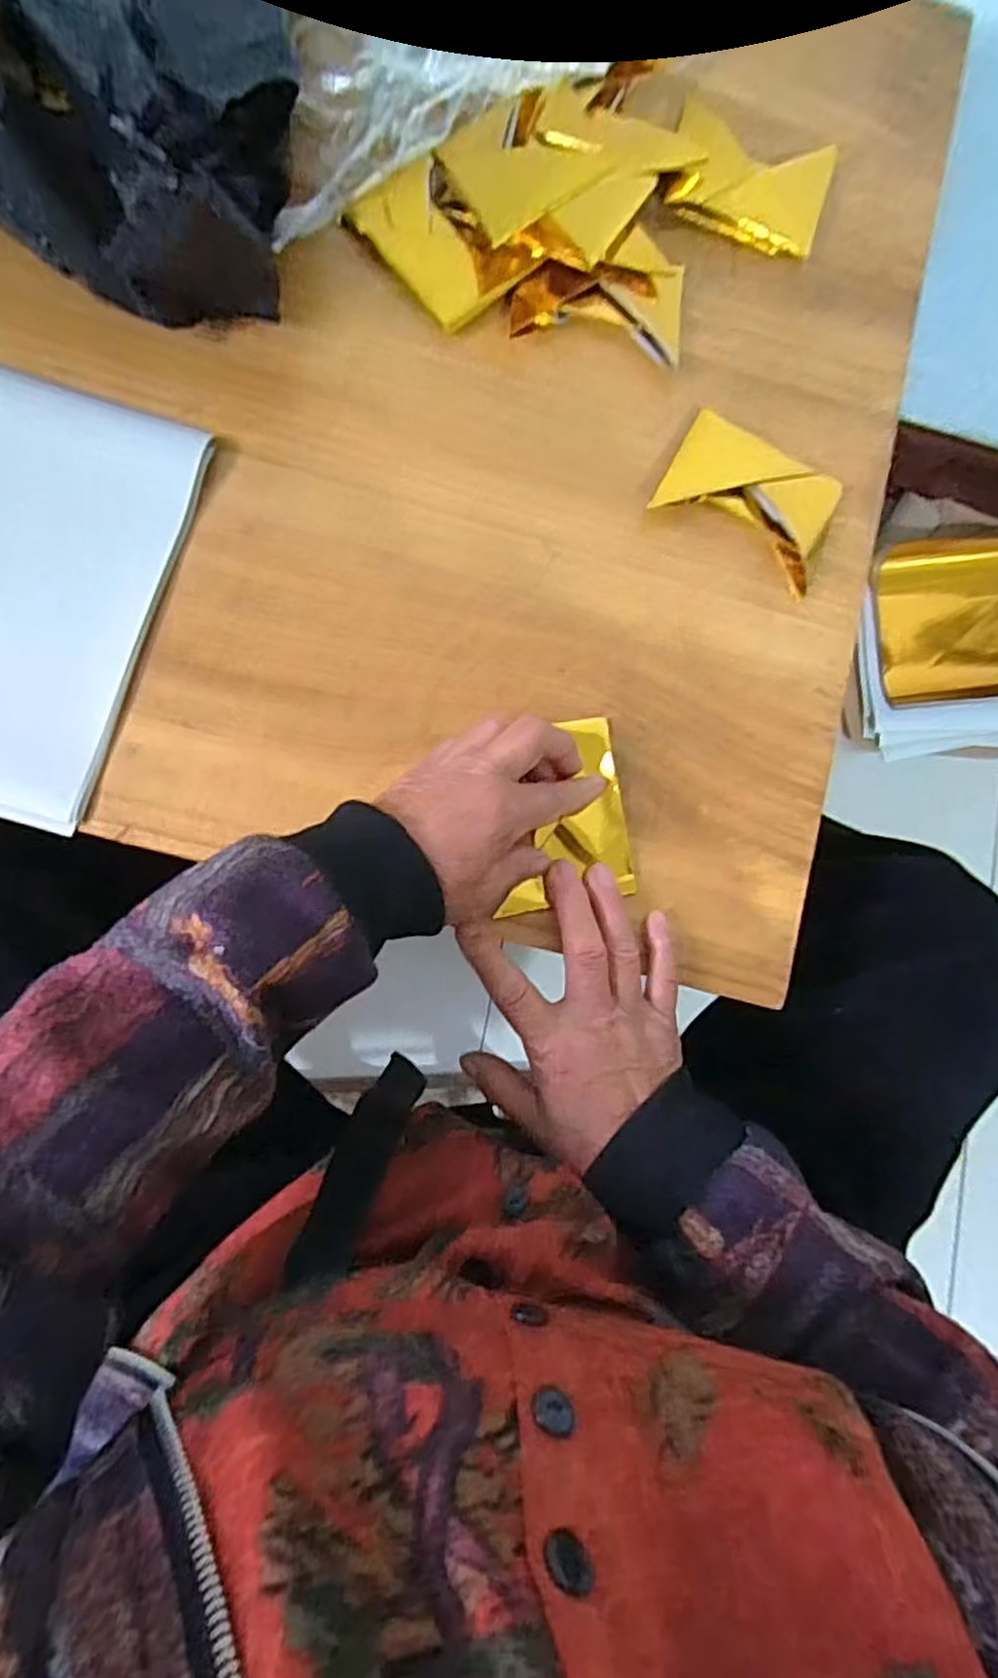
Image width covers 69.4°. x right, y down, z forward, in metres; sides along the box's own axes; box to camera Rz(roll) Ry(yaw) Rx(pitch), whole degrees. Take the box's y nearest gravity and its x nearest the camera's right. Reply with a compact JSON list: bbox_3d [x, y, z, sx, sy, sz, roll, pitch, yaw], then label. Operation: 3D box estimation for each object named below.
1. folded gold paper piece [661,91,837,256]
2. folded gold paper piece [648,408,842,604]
[{"bbox_3d":[0.149,-0.392,0.430,0.095,0.017,0.060,15,83,-5],"label":"folded gold paper piece"},{"bbox_3d":[0.144,-0.194,0.409,0.097,0.014,0.068,28,82,-3],"label":"folded gold paper piece"}]

